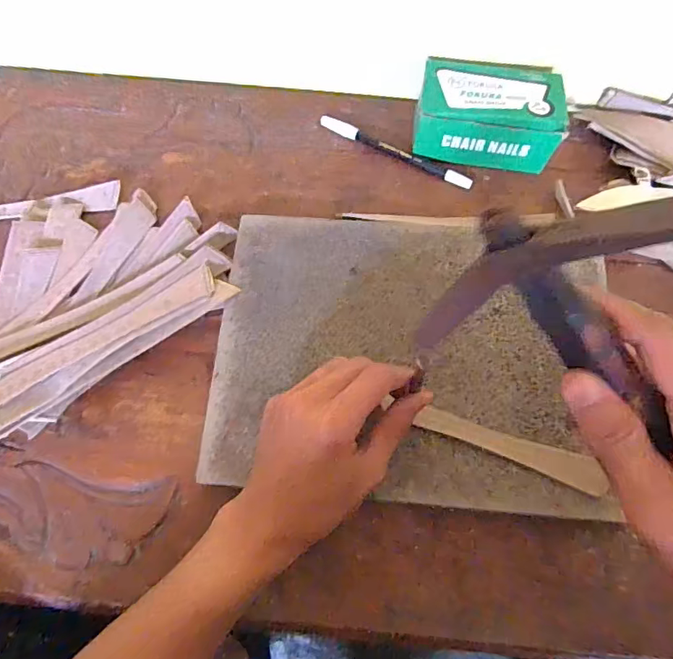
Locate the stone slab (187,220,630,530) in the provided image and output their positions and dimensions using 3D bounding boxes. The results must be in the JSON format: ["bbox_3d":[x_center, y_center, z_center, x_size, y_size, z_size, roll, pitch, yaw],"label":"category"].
[{"bbox_3d":[0.053,0.017,0.370,0.274,0.021,0.212,5,68,1],"label":"stone slab"}]

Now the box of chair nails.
[{"bbox_3d":[0.130,-0.188,0.432,0.118,0.051,0.083,8,68,2],"label":"box of chair nails"}]

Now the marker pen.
[{"bbox_3d":[0.052,-0.160,0.443,0.147,0.010,0.010,28,71,10],"label":"marker pen"}]

